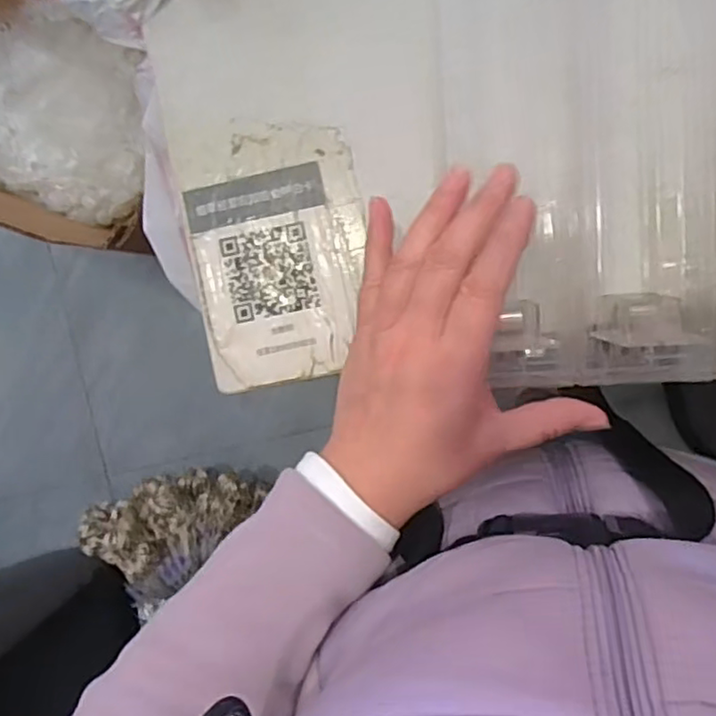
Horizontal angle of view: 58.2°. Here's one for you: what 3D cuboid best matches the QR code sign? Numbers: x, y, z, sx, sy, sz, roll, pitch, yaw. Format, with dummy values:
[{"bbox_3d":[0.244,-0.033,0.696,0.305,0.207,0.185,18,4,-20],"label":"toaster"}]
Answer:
[{"bbox_3d":[-0.044,-0.058,0.354,0.094,0.007,0.141,-9,93,5],"label":"QR code sign"}]

